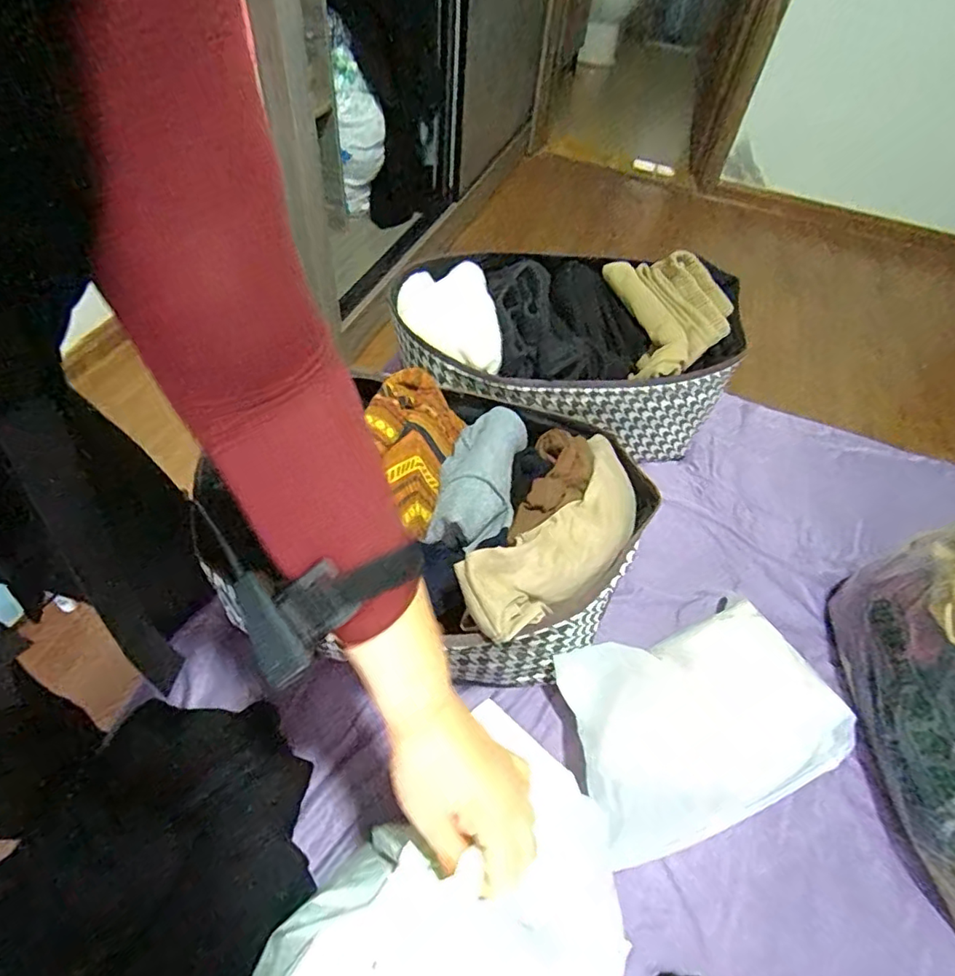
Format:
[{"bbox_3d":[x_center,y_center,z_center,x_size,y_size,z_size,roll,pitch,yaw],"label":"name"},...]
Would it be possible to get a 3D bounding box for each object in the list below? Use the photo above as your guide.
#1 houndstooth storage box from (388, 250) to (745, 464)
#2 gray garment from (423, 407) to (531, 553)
[{"bbox_3d":[0.130,-0.205,0.841,0.498,0.188,0.294,4,52,-3],"label":"houndstooth storage box"},{"bbox_3d":[0.000,-0.013,0.636,0.086,0.053,0.208,13,52,5],"label":"gray garment"}]

